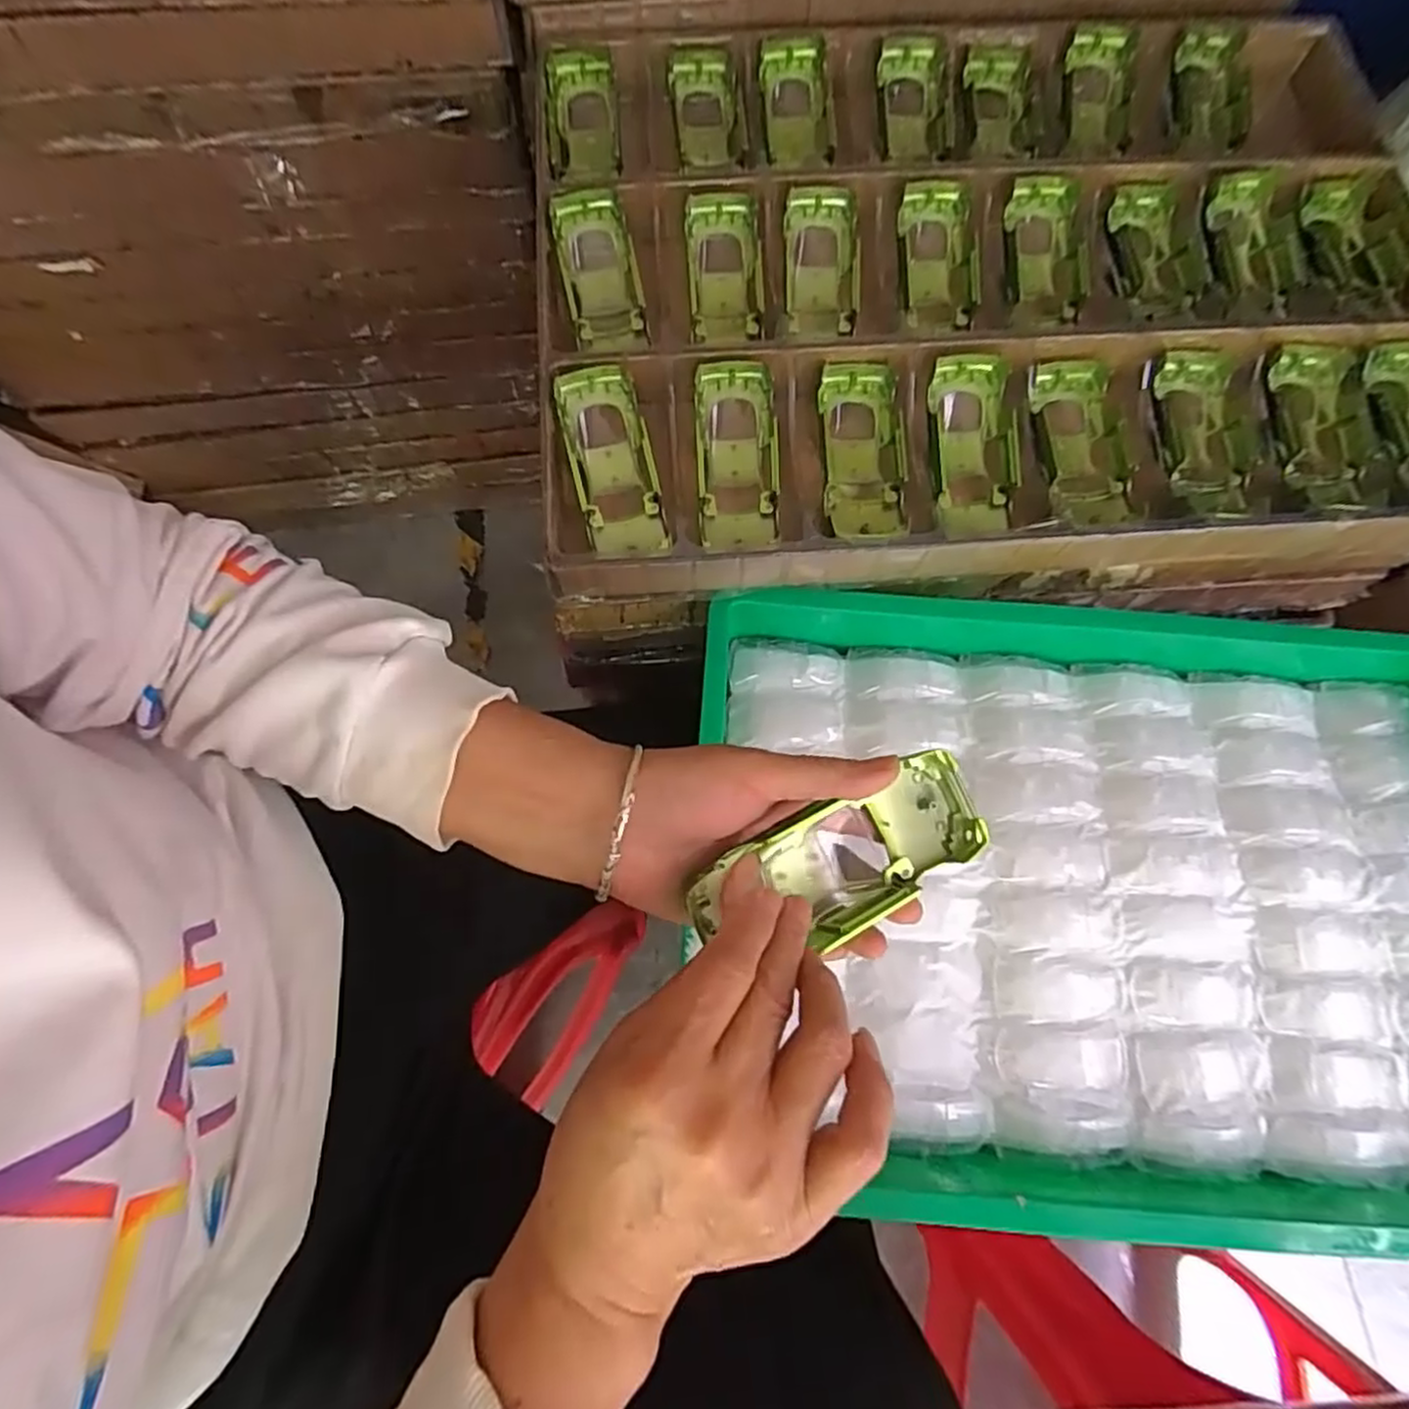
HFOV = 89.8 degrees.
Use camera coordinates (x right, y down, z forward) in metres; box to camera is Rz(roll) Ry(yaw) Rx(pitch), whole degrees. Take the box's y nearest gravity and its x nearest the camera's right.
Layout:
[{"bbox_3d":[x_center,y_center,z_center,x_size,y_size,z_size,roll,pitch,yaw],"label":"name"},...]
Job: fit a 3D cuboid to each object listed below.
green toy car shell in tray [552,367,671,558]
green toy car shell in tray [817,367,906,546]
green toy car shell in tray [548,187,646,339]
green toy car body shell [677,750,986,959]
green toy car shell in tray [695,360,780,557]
[{"bbox_3d":[-0.063,-0.159,0.474,0.051,0.026,0.120,-16,91,-5],"label":"green toy car shell in tray"},{"bbox_3d":[0.106,-0.165,0.474,0.051,0.032,0.136,0,75,-1],"label":"green toy car shell in tray"},{"bbox_3d":[-0.077,-0.316,0.517,0.051,0.046,0.096,-15,76,-5],"label":"green toy car shell in tray"},{"bbox_3d":[0.059,0.069,0.309,0.130,0.034,0.056,-20,76,-11],"label":"green toy car body shell"},{"bbox_3d":[0.021,-0.167,0.479,0.052,0.028,0.120,-3,92,-2],"label":"green toy car shell in tray"}]

